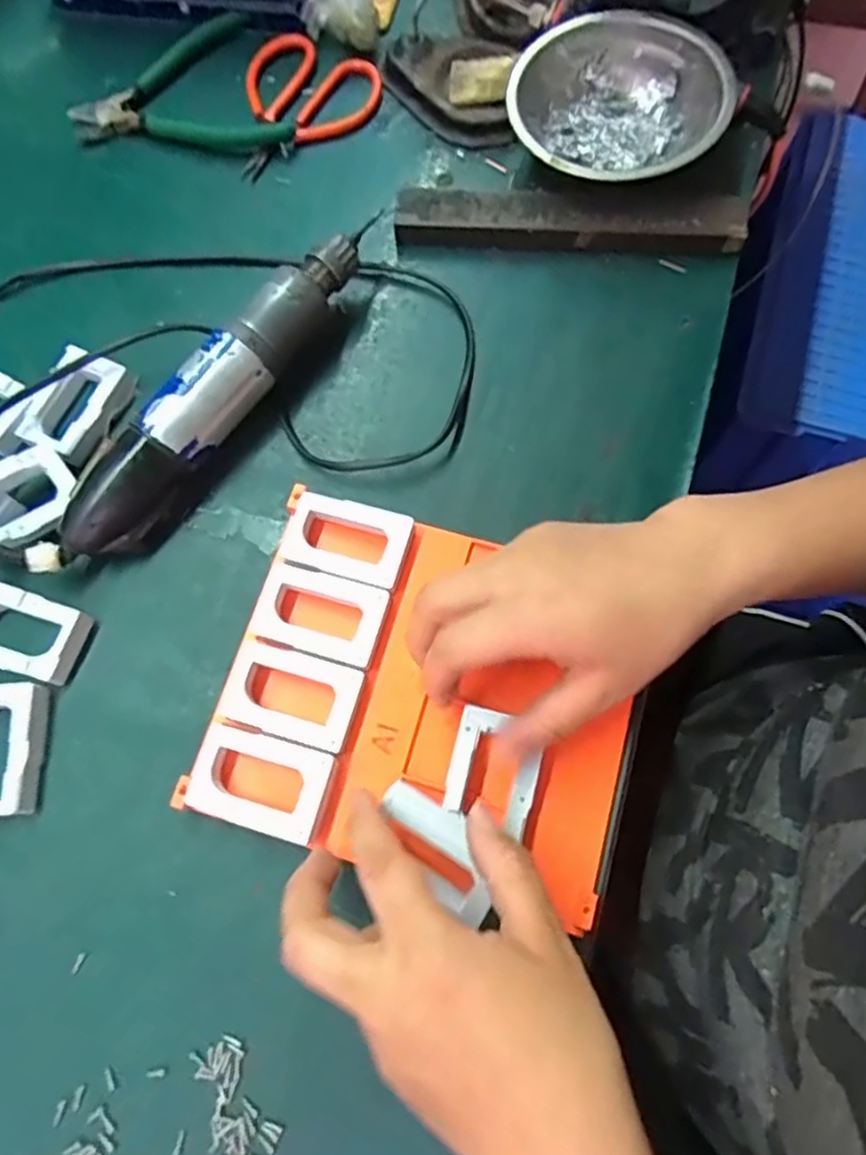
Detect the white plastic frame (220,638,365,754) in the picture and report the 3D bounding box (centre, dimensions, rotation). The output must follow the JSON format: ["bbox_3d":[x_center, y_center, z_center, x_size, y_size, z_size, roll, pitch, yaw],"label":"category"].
[{"bbox_3d":[-0.065,0.055,0.318,0.059,0.004,0.039,17,73,6],"label":"white plastic frame"}]

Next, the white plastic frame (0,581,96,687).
[{"bbox_3d":[-0.207,0.027,0.341,0.062,0.017,0.039,16,74,7],"label":"white plastic frame"}]

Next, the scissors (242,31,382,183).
[{"bbox_3d":[-0.090,-0.308,0.446,0.090,0.011,0.112,27,75,10],"label":"scissors"}]

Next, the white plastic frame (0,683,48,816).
[{"bbox_3d":[-0.207,0.082,0.324,0.041,0.017,0.059,-4,72,1],"label":"white plastic frame"}]

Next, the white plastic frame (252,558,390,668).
[{"bbox_3d":[-0.055,0.017,0.327,0.061,0.004,0.040,16,74,7],"label":"white plastic frame"}]

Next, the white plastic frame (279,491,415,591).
[{"bbox_3d":[-0.043,-0.020,0.340,0.061,0.004,0.039,17,74,7],"label":"white plastic frame"}]

